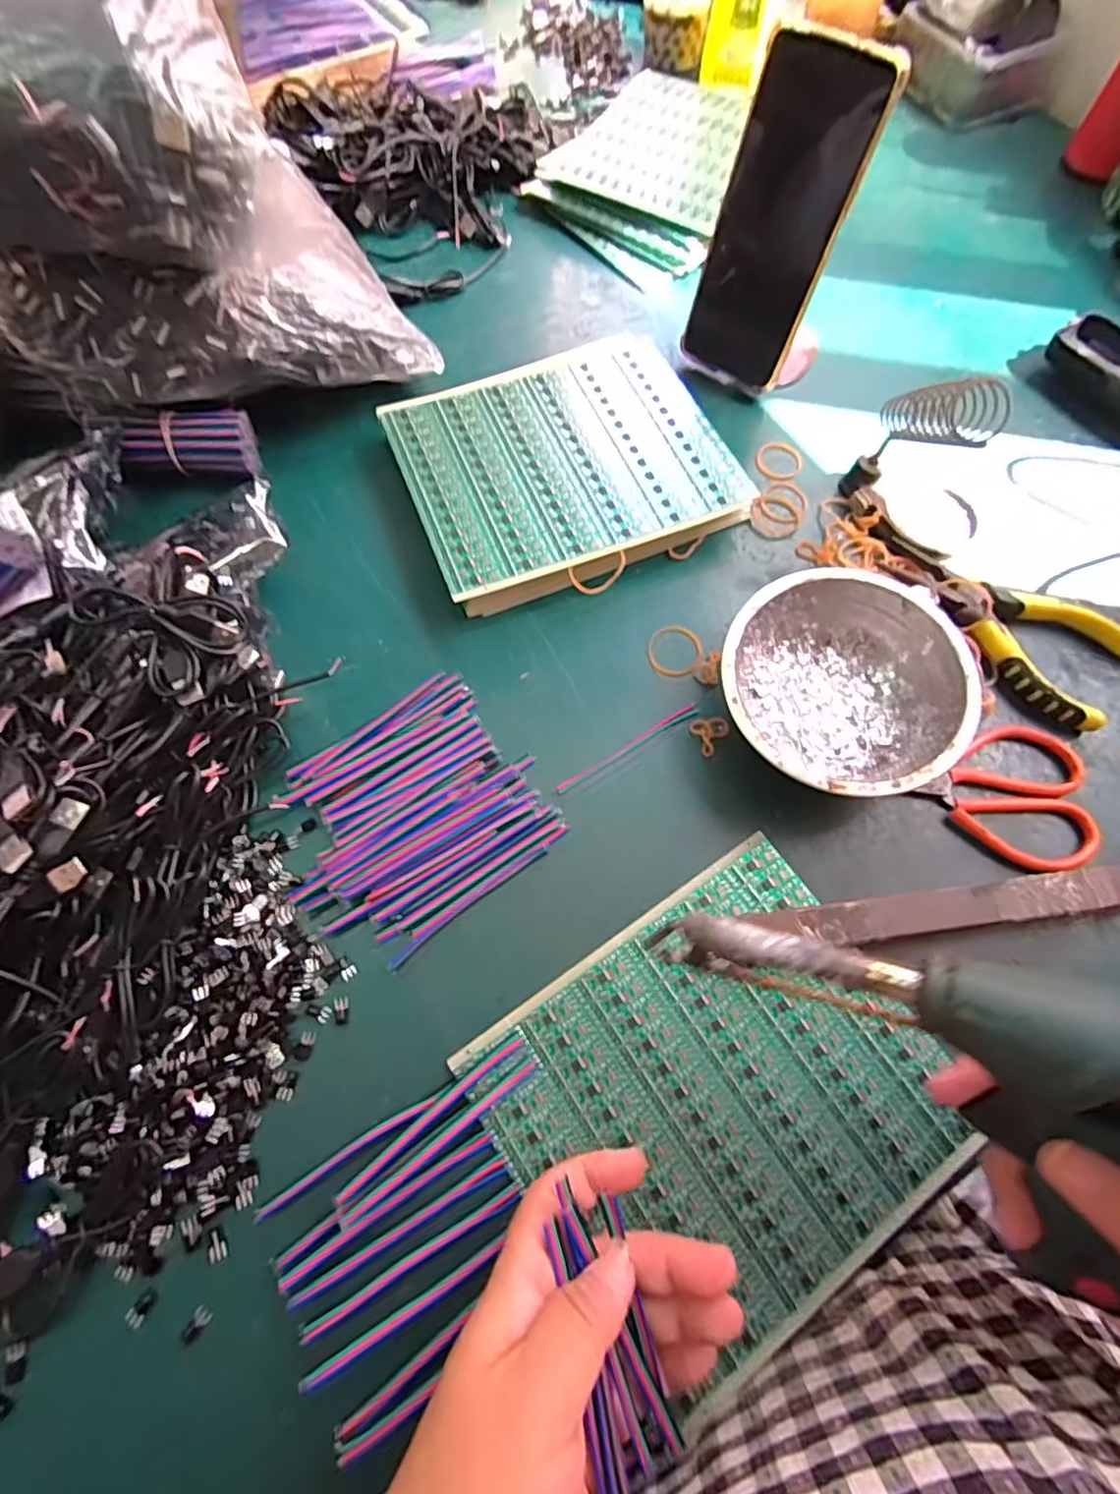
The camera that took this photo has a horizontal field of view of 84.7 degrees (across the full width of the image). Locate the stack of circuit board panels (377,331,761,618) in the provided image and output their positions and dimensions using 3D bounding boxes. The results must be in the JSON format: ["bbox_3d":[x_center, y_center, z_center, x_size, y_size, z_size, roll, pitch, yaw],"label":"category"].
[{"bbox_3d":[0.003,-0.186,0.409,0.202,0.031,0.176,-20,70,-11],"label":"stack of circuit board panels"}]

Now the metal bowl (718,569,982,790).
[{"bbox_3d":[0.152,-0.031,0.340,0.124,0.044,0.124,1,67,-2],"label":"metal bowl"}]

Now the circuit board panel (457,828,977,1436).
[{"bbox_3d":[0.075,0.157,0.283,0.185,0.007,0.162,-32,72,-15],"label":"circuit board panel"}]

